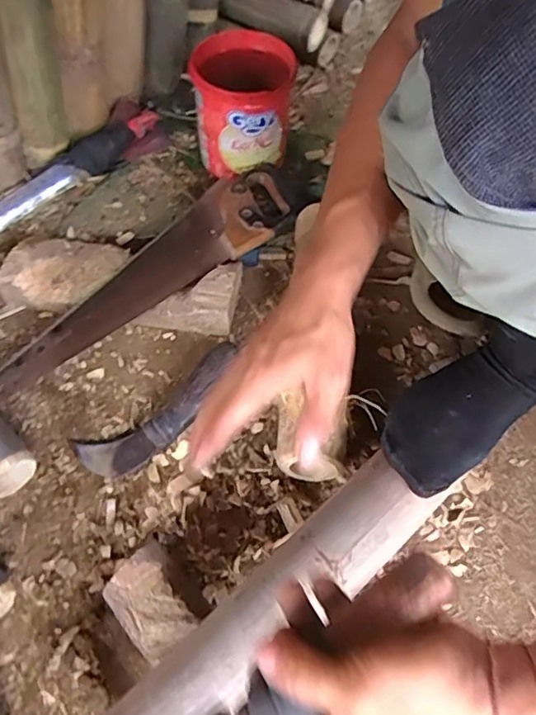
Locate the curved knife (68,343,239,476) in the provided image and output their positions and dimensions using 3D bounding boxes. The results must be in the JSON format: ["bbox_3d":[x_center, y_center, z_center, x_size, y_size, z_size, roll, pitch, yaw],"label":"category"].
[{"bbox_3d":[-0.122,0.061,0.654,0.214,0.031,0.068,-40,67,-8],"label":"curved knife"}]

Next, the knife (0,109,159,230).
[{"bbox_3d":[-0.295,-0.279,0.836,0.316,0.048,0.048,-38,67,-21],"label":"knife"}]

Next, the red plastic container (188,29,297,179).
[{"bbox_3d":[-0.036,-0.362,0.823,0.136,0.152,0.142,2,60,0],"label":"red plastic container"}]

